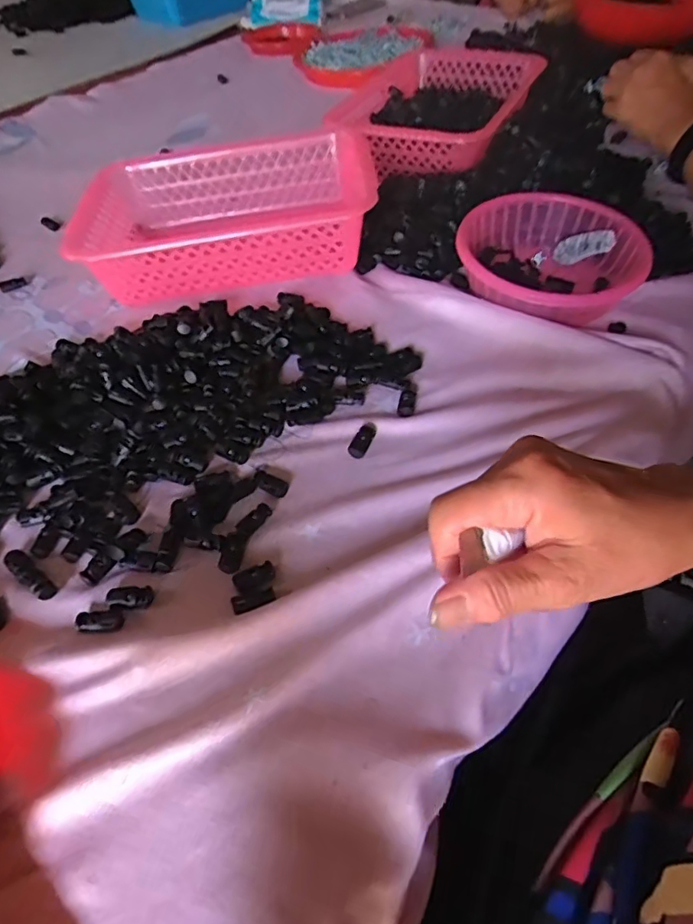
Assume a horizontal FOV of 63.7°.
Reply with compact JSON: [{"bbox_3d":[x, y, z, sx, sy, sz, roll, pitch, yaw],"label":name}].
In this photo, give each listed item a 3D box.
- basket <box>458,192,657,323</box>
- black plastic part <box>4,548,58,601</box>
[{"bbox_3d":[0.191,-0.195,0.541,0.159,0.058,0.167,-2,50,3],"label":"basket"},{"bbox_3d":[-0.217,0.077,0.381,0.060,0.011,0.014,23,53,36],"label":"black plastic part"}]

